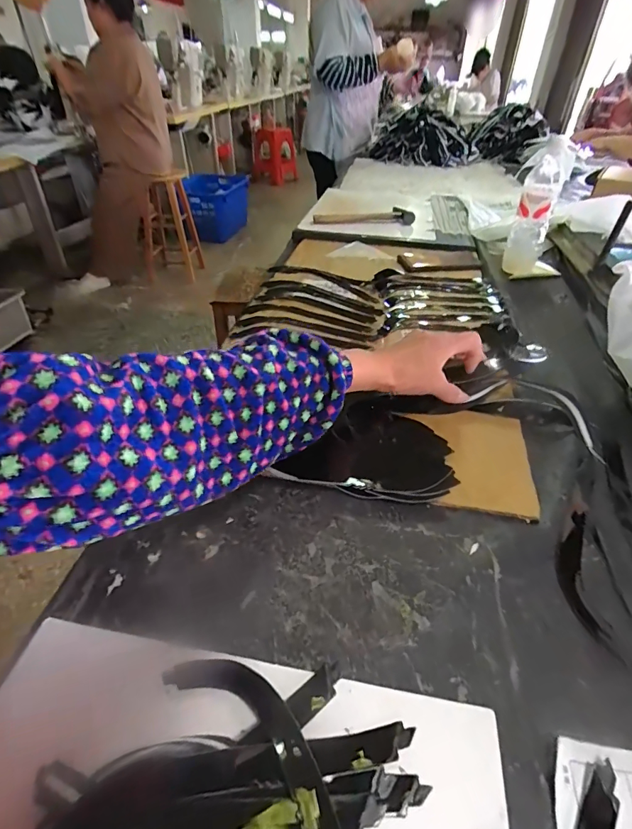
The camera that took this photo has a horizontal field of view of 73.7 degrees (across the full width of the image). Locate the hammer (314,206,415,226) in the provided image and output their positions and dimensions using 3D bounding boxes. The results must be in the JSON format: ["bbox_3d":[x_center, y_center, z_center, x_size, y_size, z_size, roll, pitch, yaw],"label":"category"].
[{"bbox_3d":[0.116,-0.489,1.046,0.244,0.032,0.080,-8,42,1],"label":"hammer"}]

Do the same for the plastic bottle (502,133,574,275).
[{"bbox_3d":[0.408,-0.381,0.787,0.067,0.209,0.062,16,43,16],"label":"plastic bottle"}]

